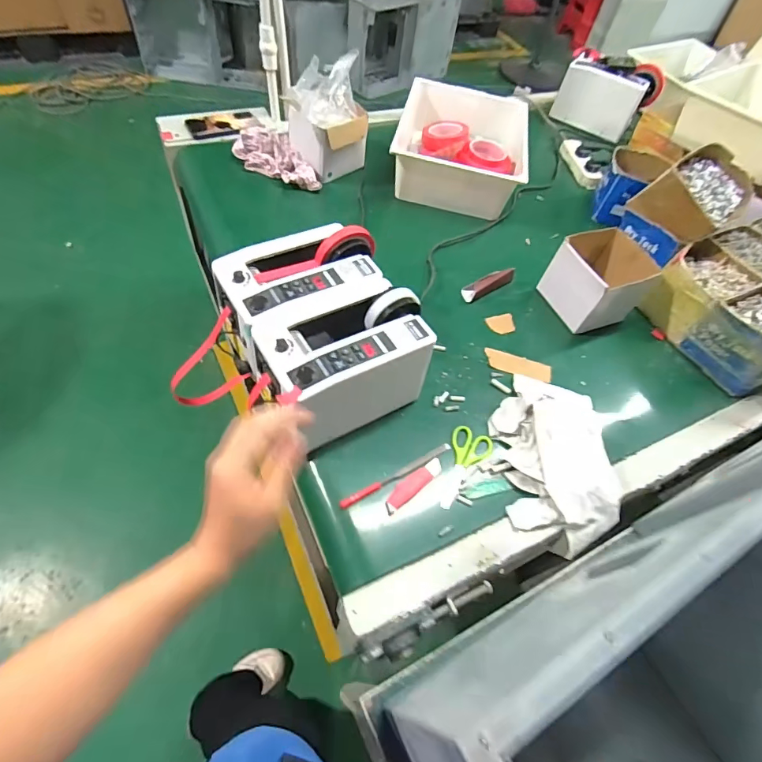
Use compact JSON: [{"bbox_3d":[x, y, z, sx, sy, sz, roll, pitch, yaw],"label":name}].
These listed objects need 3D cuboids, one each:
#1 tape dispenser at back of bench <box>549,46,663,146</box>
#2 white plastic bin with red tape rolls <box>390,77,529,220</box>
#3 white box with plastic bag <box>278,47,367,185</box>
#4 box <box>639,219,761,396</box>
[{"bbox_3d":[0.615,-0.782,1.239,0.251,0.161,0.118,38,60,16],"label":"tape dispenser at back of bench"},{"bbox_3d":[0.186,-0.546,1.035,0.283,0.112,0.369,13,56,1],"label":"white plastic bin with red tape rolls"},{"bbox_3d":[-0.116,-0.552,0.943,0.148,0.197,0.122,-36,68,-27],"label":"white box with plastic bag"},{"bbox_3d":[0.732,-0.169,0.843,0.405,0.102,0.270,-21,62,-20],"label":"box"}]

